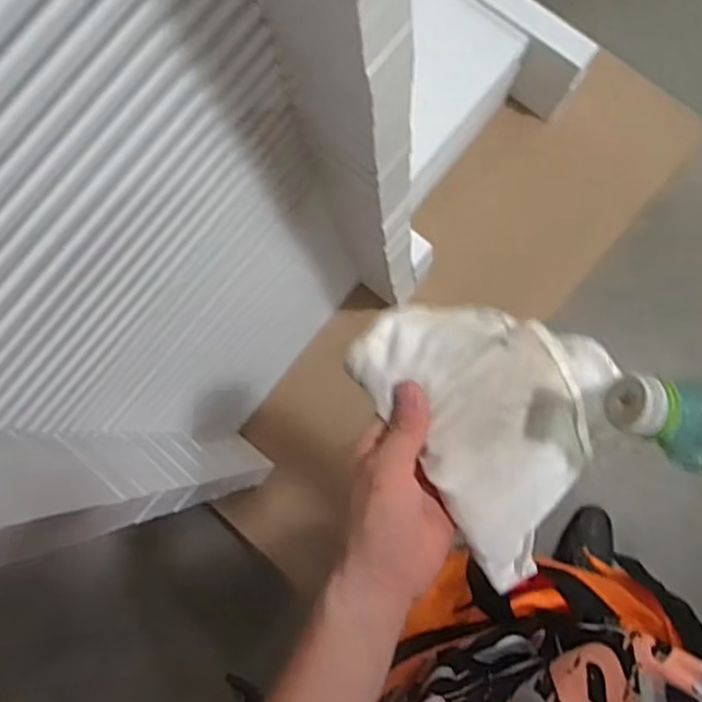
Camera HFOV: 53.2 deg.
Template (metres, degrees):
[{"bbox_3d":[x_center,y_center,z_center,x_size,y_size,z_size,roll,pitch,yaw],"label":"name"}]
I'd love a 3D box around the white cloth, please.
[{"bbox_3d":[0.073,0.043,0.436,0.155,0.059,0.156,26,86,8],"label":"white cloth"}]

